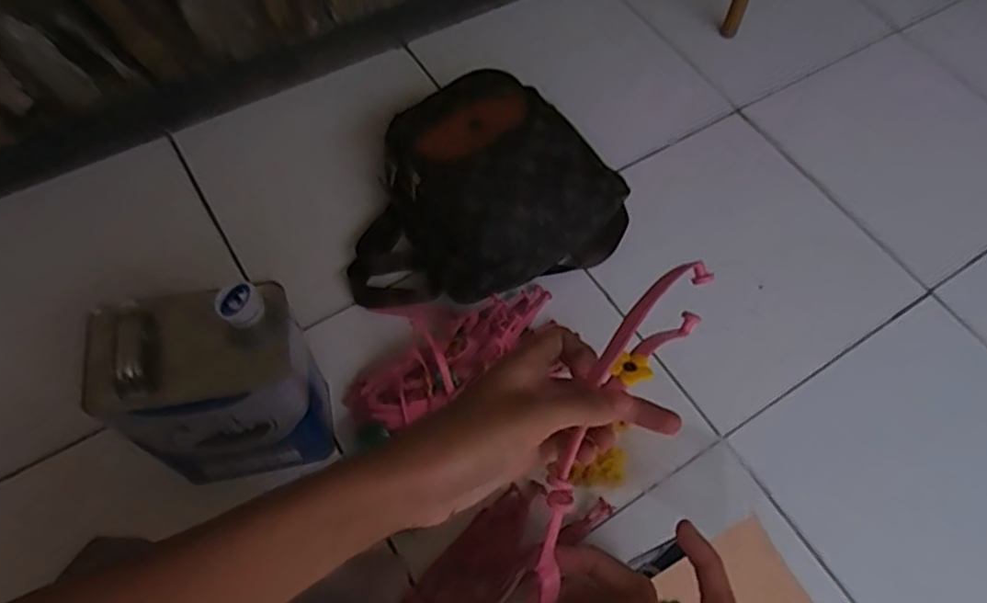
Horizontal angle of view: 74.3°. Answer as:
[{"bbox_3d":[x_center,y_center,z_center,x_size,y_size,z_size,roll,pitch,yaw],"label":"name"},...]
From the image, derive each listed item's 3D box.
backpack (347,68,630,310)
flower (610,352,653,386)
[{"bbox_3d":[-0.026,-0.120,0.840,0.271,0.159,0.291,40,66,17],"label":"backpack"},{"bbox_3d":[0.071,0.034,0.337,0.021,0.004,0.018,-12,65,-8],"label":"flower"}]

